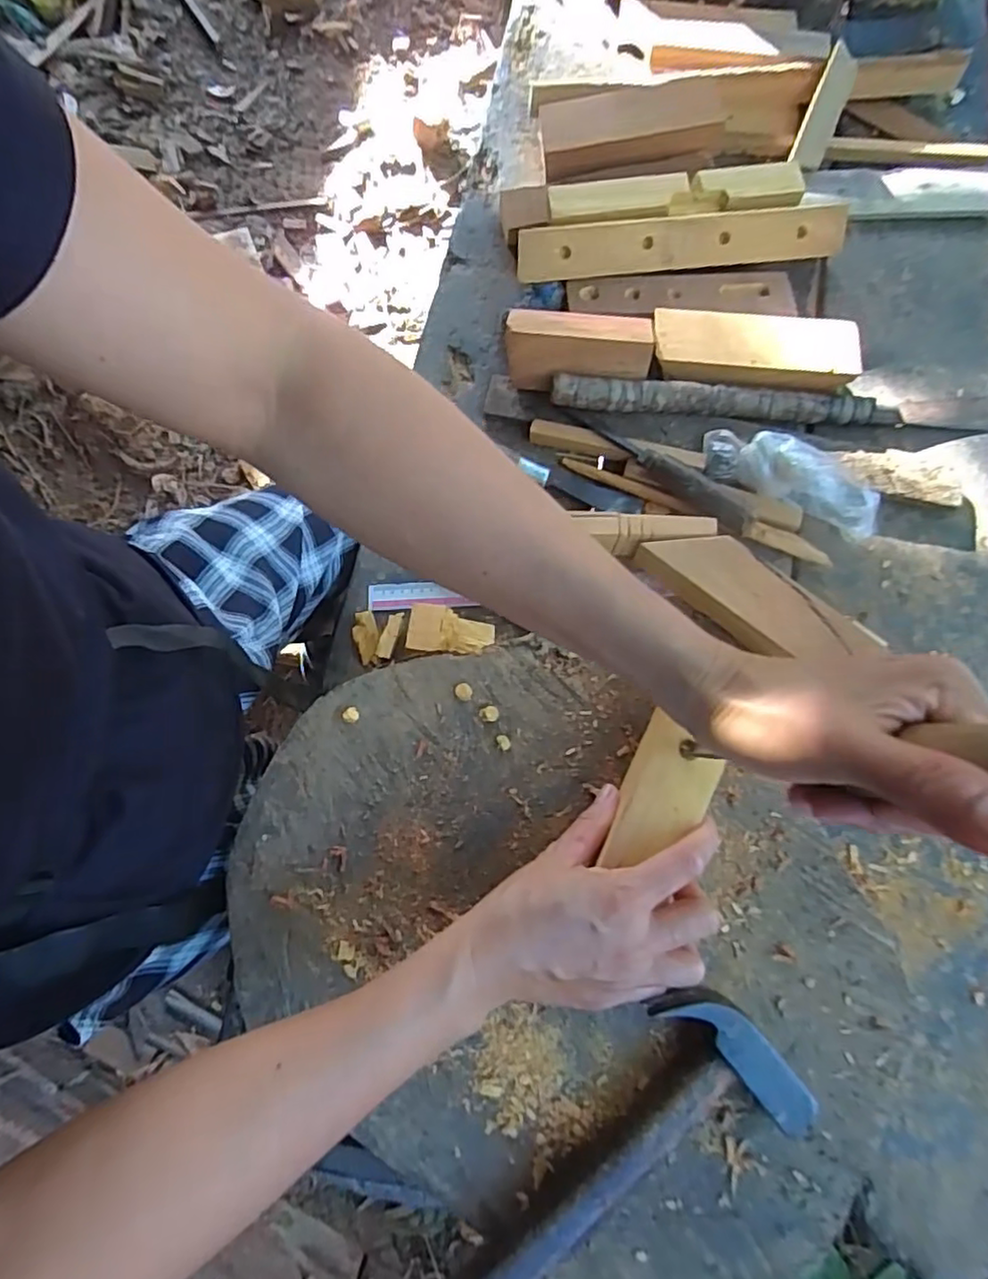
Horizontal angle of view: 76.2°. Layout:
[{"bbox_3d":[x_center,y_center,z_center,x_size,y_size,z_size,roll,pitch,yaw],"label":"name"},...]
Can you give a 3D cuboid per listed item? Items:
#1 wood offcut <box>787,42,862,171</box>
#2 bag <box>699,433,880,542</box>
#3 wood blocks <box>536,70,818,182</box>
[{"bbox_3d":[0.399,-0.637,0.762,0.040,0.023,0.127,20,106,7],"label":"wood offcut"},{"bbox_3d":[0.310,-0.171,0.649,0.193,0.050,0.053,26,78,8],"label":"bag"},{"bbox_3d":[0.218,-0.633,0.768,0.326,0.039,0.119,-4,76,1],"label":"wood blocks"}]

